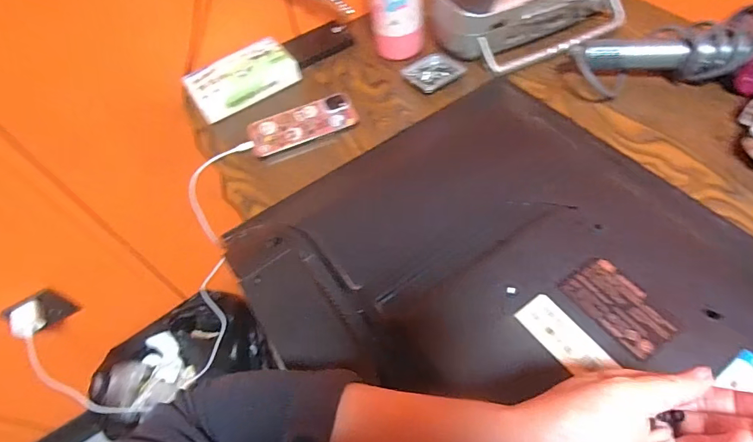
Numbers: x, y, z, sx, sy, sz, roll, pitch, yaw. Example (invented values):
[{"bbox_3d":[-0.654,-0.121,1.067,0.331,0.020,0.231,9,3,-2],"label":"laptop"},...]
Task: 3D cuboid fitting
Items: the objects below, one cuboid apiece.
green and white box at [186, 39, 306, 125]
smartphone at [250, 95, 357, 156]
[{"bbox_3d":[-0.193,-0.204,0.614,0.149,0.042,0.079,-34,57,-16],"label":"green and white box"},{"bbox_3d":[-0.098,-0.131,0.578,0.145,0.016,0.065,-23,55,-8],"label":"smartphone"}]

